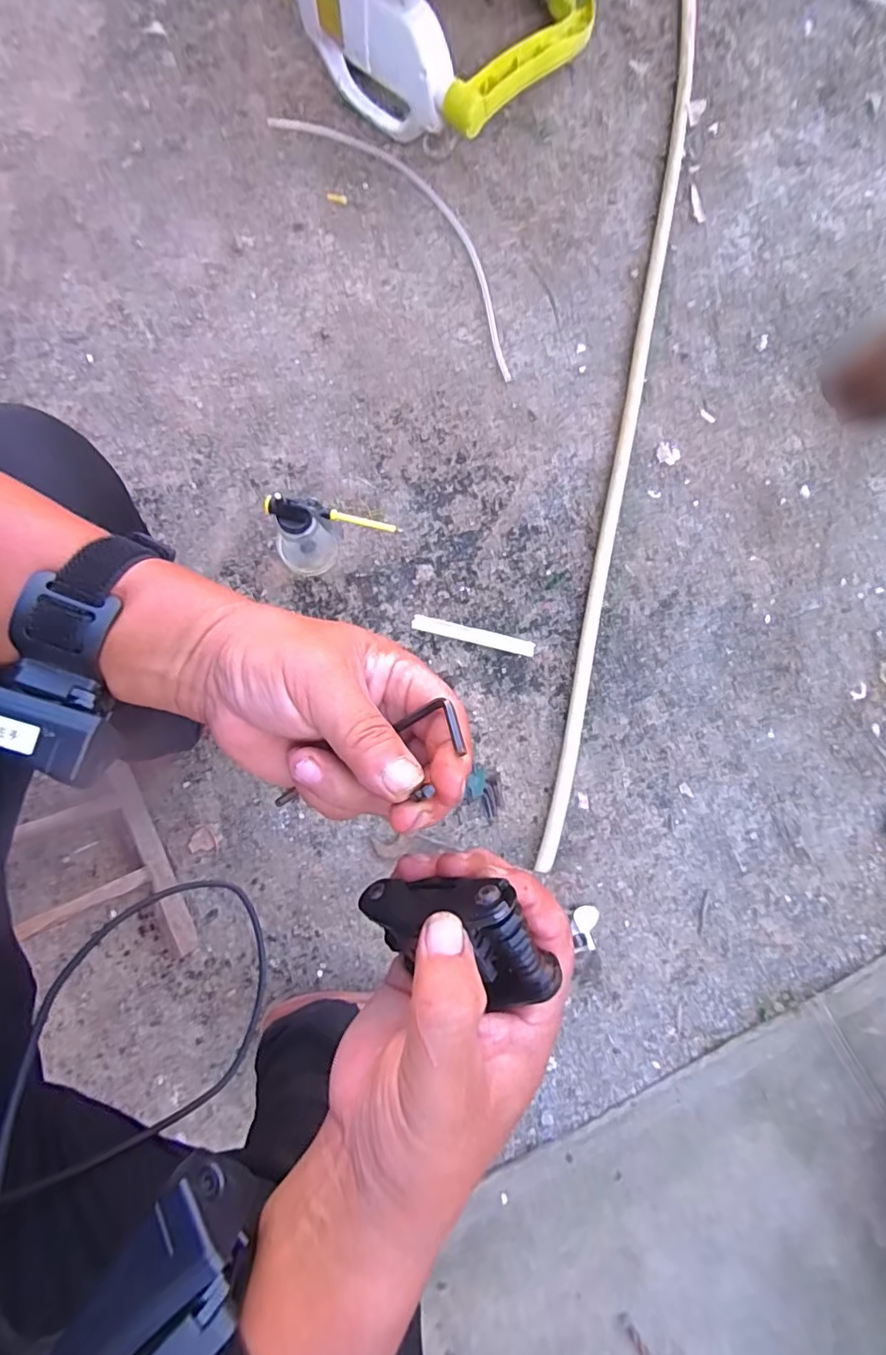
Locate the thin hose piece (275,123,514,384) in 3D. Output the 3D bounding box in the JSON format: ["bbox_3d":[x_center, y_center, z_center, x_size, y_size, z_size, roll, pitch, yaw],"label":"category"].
[{"bbox_3d":[-0.039,-0.686,0.820,0.127,0.021,0.580,-42,93,-10],"label":"thin hose piece"}]

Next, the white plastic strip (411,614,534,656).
[{"bbox_3d":[0.043,-0.060,0.754,0.173,0.005,0.023,15,83,0],"label":"white plastic strip"}]

